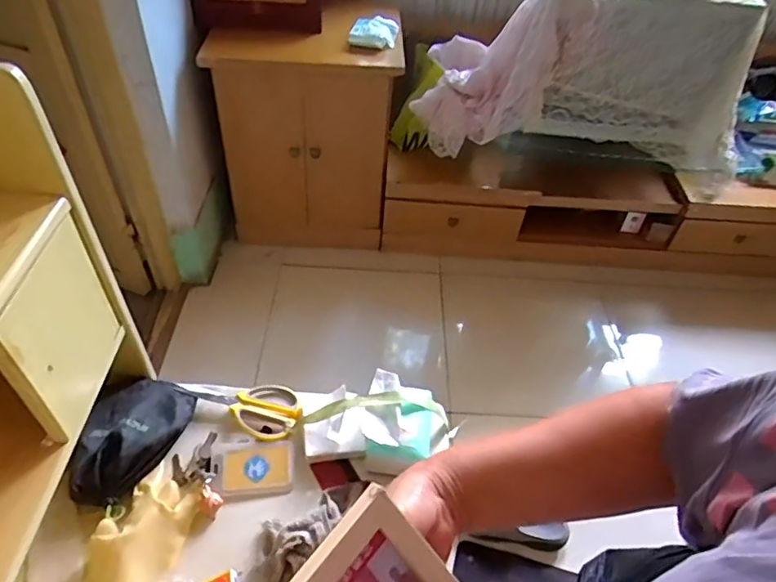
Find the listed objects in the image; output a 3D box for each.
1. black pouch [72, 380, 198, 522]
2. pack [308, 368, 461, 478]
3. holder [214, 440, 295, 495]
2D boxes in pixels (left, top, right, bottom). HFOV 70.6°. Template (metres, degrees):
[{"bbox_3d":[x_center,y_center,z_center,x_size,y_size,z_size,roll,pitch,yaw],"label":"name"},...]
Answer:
[{"bbox_3d":[-0.362,0.194,0.754,0.123,0.050,0.186,18,47,12],"label":"black pouch"},{"bbox_3d":[-0.014,0.194,0.796,0.202,0.071,0.124,11,46,5],"label":"pack"},{"bbox_3d":[-0.184,0.239,0.754,0.104,0.015,0.069,-2,46,-7],"label":"holder"}]

